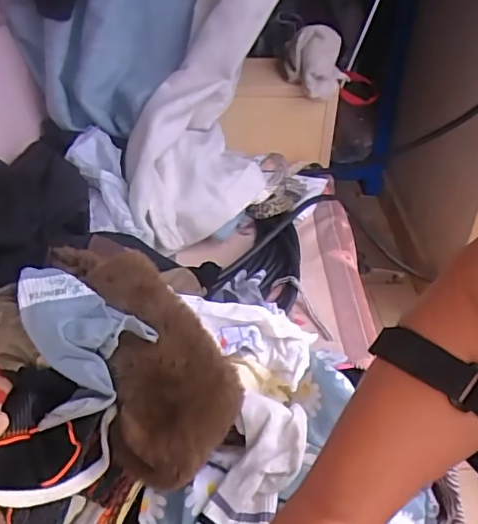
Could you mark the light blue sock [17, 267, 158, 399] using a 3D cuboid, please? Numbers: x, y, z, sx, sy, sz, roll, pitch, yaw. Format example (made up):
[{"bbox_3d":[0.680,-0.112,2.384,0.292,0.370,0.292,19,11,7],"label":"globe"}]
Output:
[{"bbox_3d":[-0.154,0.059,0.521,0.131,0.050,0.074,19,43,20],"label":"light blue sock"}]

